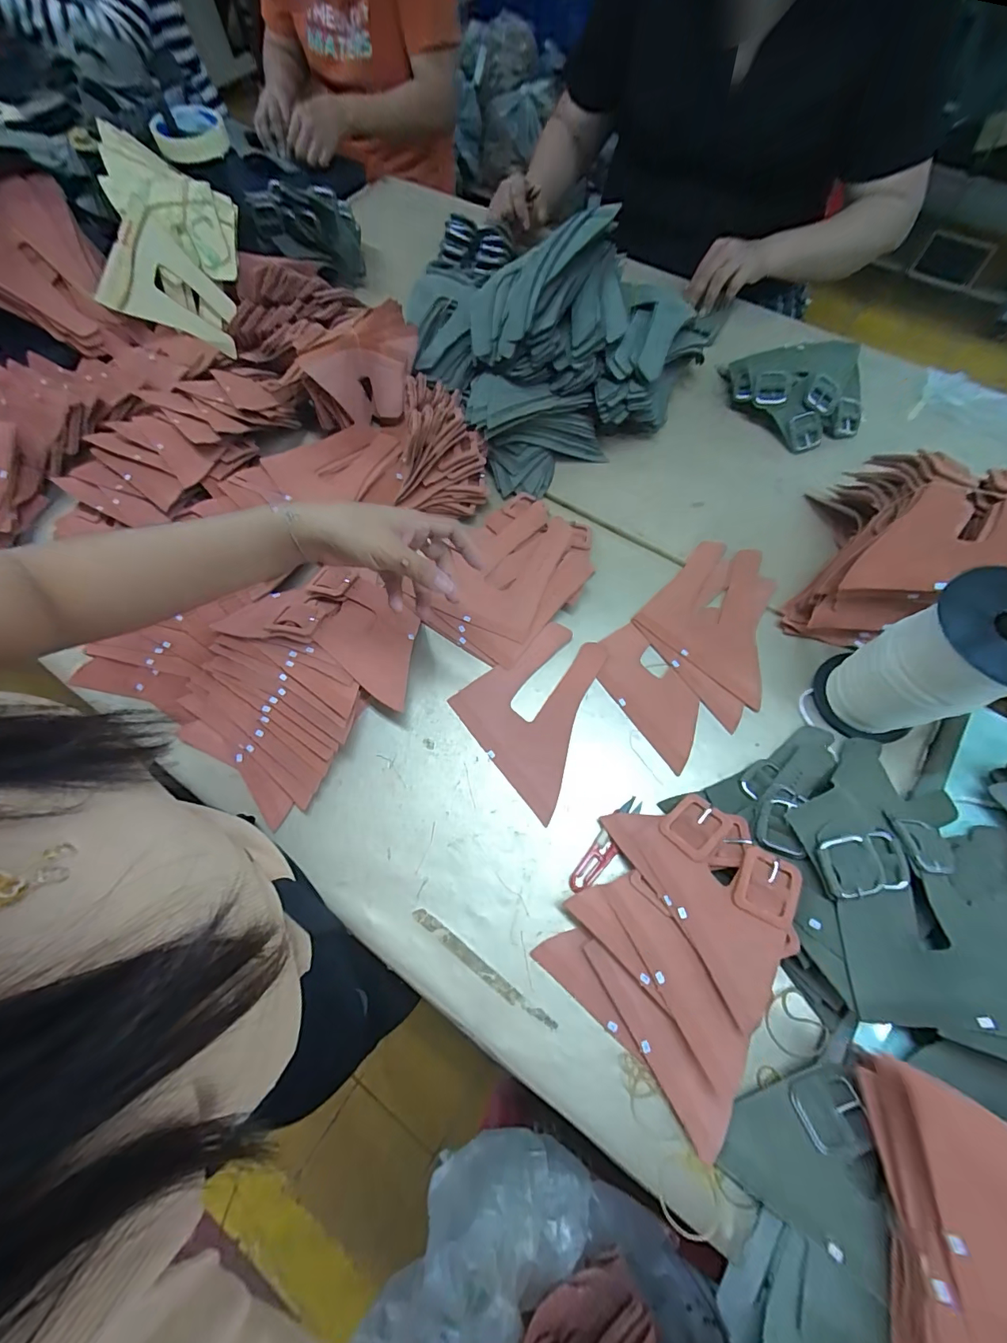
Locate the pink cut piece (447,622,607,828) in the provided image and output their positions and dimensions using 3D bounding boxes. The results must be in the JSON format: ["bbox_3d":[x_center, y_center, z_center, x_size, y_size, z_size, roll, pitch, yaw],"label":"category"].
[{"bbox_3d":[0.052,0.041,0.489,0.163,0.007,0.153,-37,72,-11],"label":"pink cut piece"}]

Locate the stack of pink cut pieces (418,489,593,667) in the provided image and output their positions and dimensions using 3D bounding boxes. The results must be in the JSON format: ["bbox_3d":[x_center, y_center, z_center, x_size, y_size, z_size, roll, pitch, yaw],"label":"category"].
[{"bbox_3d":[0.018,-0.112,0.531,0.135,0.018,0.206,30,71,12],"label":"stack of pink cut pieces"}]

